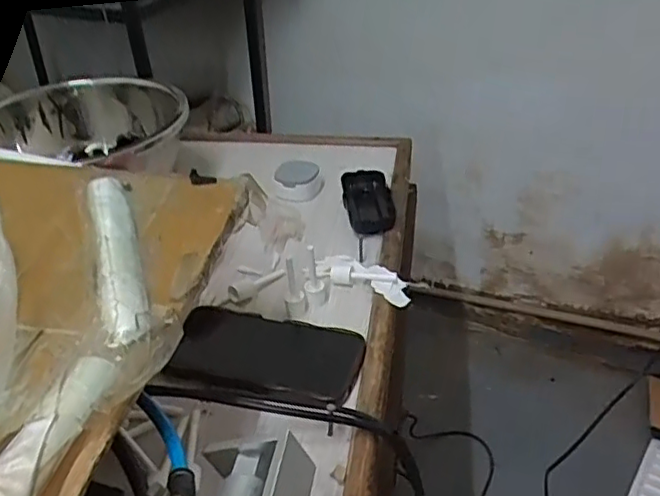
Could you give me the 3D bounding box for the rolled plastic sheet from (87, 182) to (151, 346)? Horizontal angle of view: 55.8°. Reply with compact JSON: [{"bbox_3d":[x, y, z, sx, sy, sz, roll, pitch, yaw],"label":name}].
[{"bbox_3d":[-0.140,0.002,0.408,0.026,0.018,0.173,-14,37,-16],"label":"rolled plastic sheet"}]

